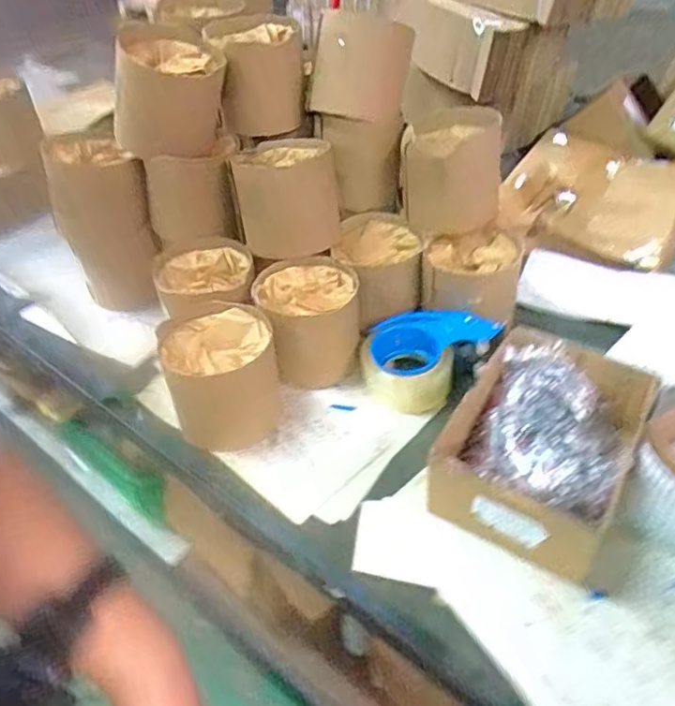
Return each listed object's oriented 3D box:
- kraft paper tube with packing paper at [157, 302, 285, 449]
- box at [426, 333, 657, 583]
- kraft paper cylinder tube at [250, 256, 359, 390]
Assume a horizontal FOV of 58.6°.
[{"bbox_3d":[-0.120,0.030,0.657,0.119,0.112,0.134,-15,43,-10],"label":"kraft paper tube with packing paper"},{"bbox_3d":[0.195,0.086,0.571,0.152,0.085,0.201,21,48,26],"label":"box"},{"bbox_3d":[-0.031,-0.033,0.720,0.121,0.105,0.122,-14,42,-9],"label":"kraft paper cylinder tube"}]

